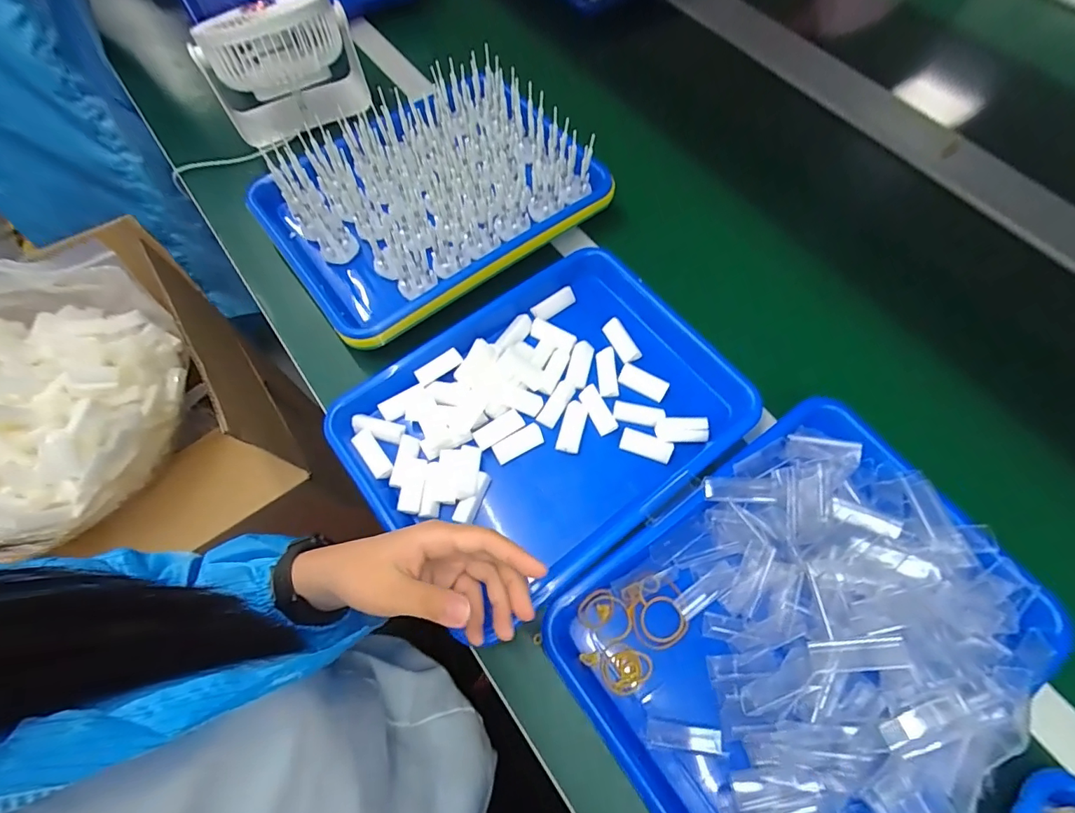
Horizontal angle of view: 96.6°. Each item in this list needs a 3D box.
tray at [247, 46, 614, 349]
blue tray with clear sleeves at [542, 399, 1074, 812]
[{"bbox_3d":[-0.117,-0.231,0.503,0.315,0.062,0.241,-36,71,-15],"label":"tray"},{"bbox_3d":[0.201,0.168,0.349,0.325,0.053,0.267,-33,70,-14],"label":"blue tray with clear sleeves"}]

